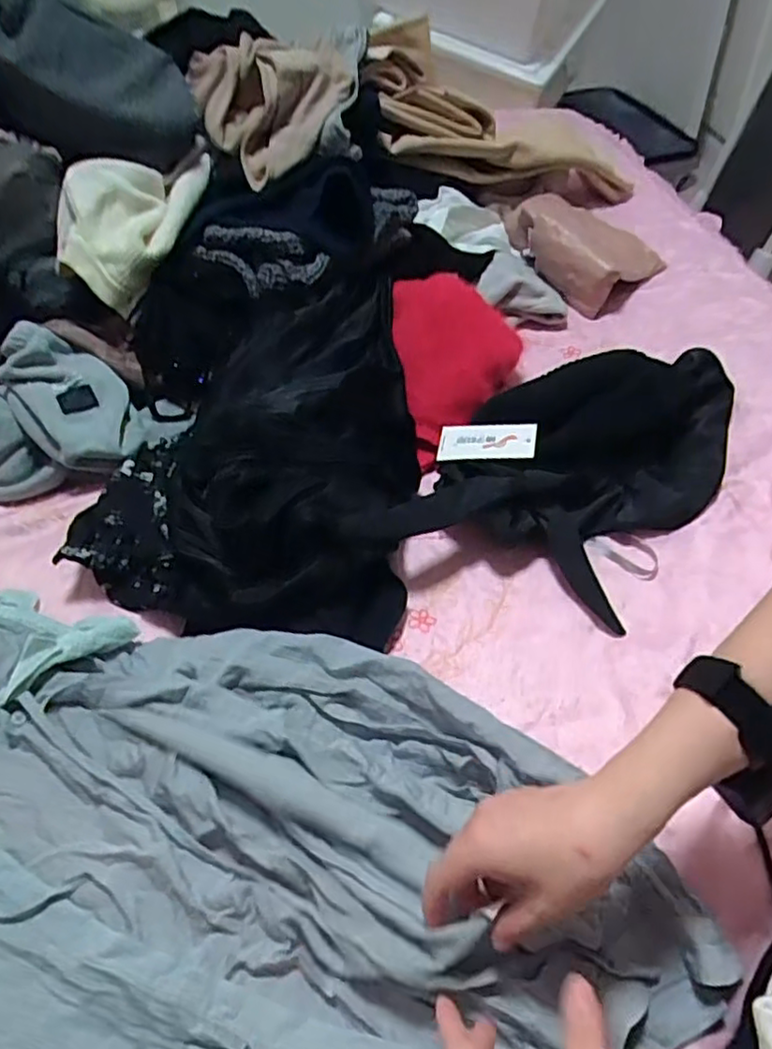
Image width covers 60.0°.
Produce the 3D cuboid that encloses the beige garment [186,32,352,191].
[{"bbox_3d":[-0.132,-0.521,0.830,0.188,0.096,0.151,-22,51,-13],"label":"beige garment"}]

